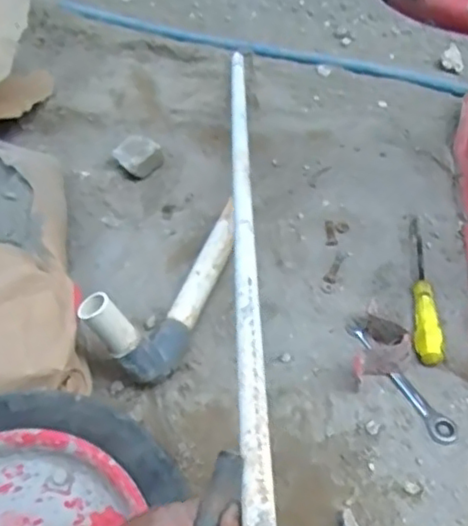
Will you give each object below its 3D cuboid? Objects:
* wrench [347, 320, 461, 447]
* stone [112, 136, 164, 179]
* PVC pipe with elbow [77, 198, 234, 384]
[{"bbox_3d":[0.178,0.124,0.689,0.028,0.005,0.168,-25,55,-17],"label":"wrench"},{"bbox_3d":[-0.135,-0.150,0.893,0.059,0.043,0.068,34,60,26],"label":"stone"},{"bbox_3d":[-0.064,0.006,0.715,0.074,0.122,0.262,18,54,16],"label":"PVC pipe with elbow"}]

